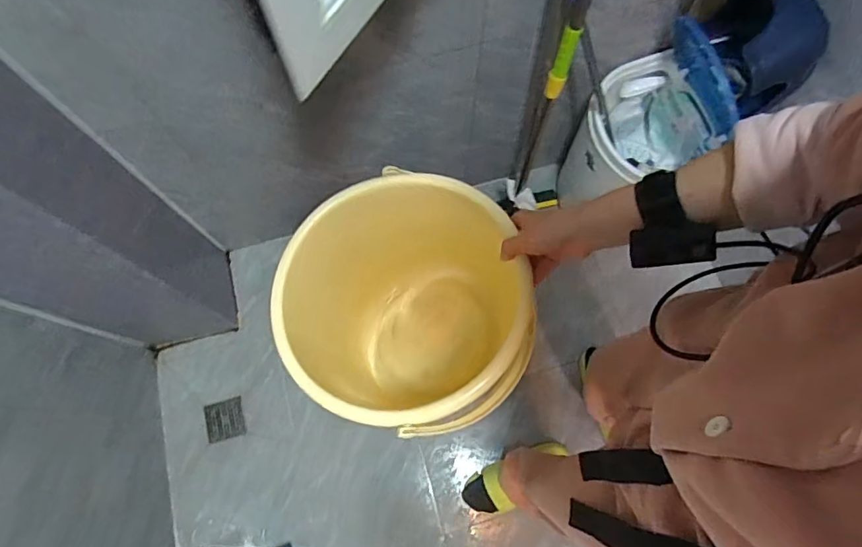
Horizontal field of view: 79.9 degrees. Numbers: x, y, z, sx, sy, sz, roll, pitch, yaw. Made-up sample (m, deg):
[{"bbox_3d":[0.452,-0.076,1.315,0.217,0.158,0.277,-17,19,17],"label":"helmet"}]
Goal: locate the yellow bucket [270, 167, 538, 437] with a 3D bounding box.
[{"bbox_3d":[-0.036,0.063,0.764,0.298,0.347,0.313,0,72,0],"label":"yellow bucket"}]

